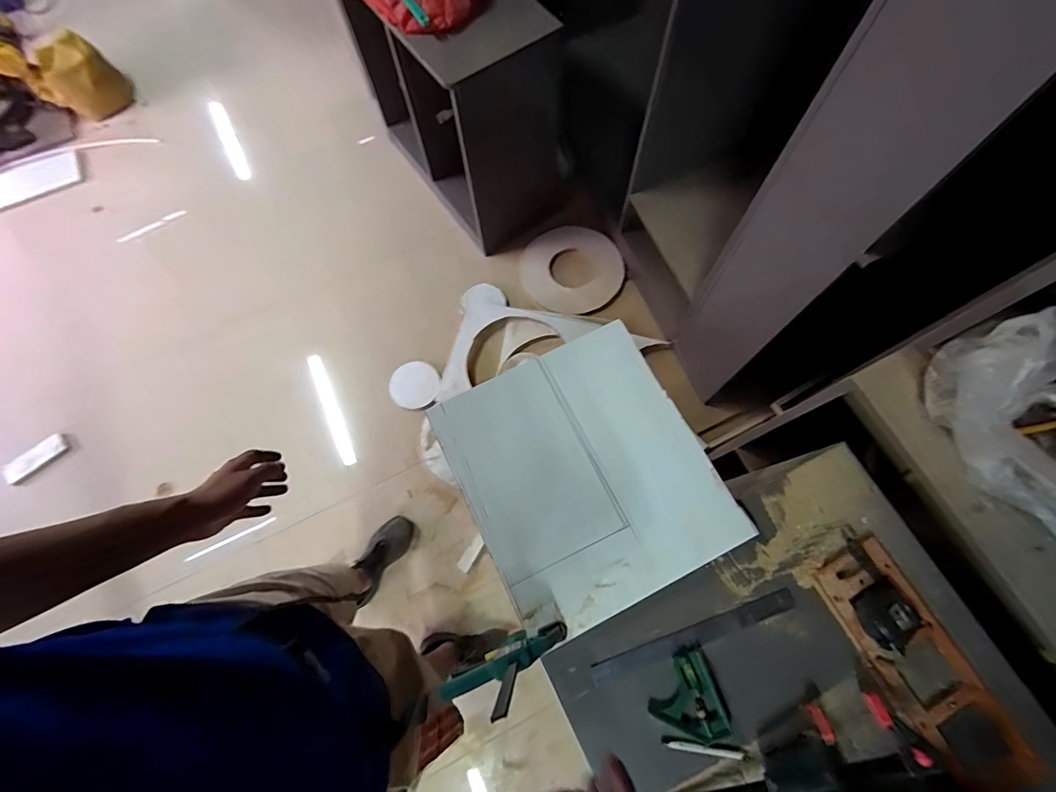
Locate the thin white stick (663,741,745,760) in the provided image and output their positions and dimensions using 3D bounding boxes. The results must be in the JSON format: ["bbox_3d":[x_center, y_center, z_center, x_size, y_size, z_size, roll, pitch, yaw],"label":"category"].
[{"bbox_3d":[0.233,0.470,0.618,0.101,0.007,0.010,7,71,4],"label":"thin white stick"}]

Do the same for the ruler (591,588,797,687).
[{"bbox_3d":[0.237,0.343,0.660,0.304,0.006,0.029,-19,66,-5],"label":"ruler"}]

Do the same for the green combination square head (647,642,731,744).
[{"bbox_3d":[0.211,0.406,0.623,0.093,0.012,0.107,-20,72,-6],"label":"green combination square head"}]

